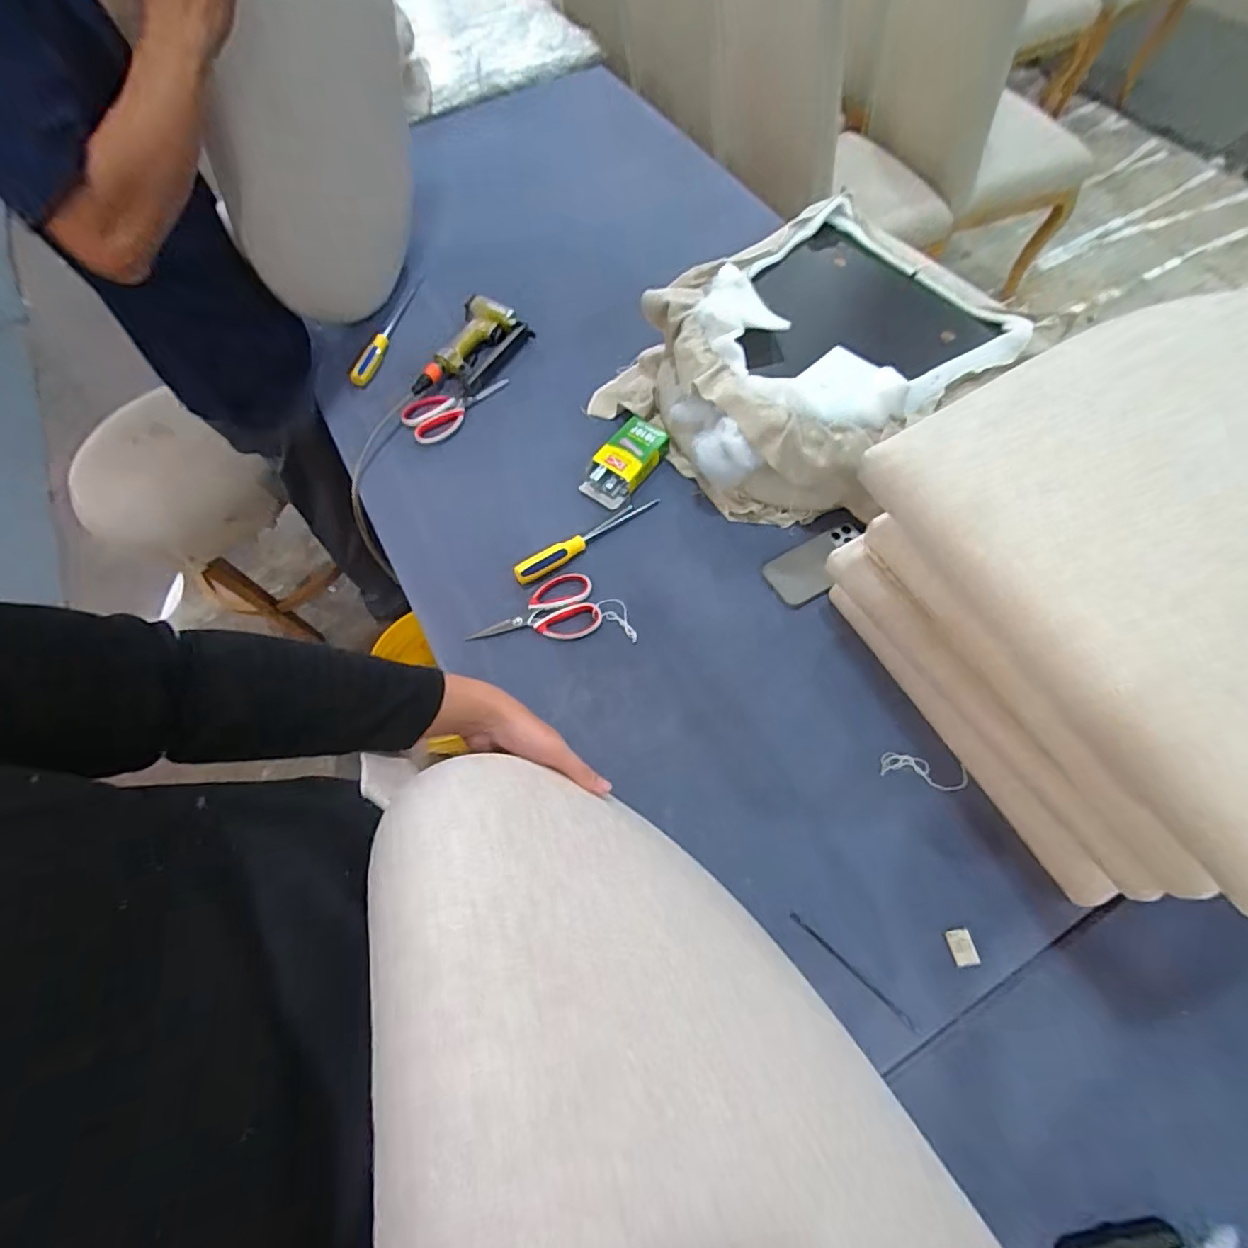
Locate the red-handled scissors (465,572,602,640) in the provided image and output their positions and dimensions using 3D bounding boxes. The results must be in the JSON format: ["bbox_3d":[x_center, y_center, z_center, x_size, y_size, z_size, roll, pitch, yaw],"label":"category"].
[{"bbox_3d":[-0.128,-0.013,0.789,0.181,0.018,0.096,-13,66,-3],"label":"red-handled scissors"}]

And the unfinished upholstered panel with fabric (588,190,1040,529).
[{"bbox_3d":[0.272,-0.415,0.862,0.493,0.159,0.462,-42,71,-14],"label":"unfinished upholstered panel with fabric"}]

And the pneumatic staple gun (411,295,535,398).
[{"bbox_3d":[-0.253,-0.470,0.970,0.131,0.039,0.223,20,69,11],"label":"pneumatic staple gun"}]

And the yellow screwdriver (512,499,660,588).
[{"bbox_3d":[-0.054,-0.132,0.821,0.241,0.021,0.028,-34,69,-12],"label":"yellow screwdriver"}]

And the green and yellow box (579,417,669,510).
[{"bbox_3d":[0.002,-0.258,0.878,0.082,0.033,0.155,37,73,17],"label":"green and yellow box"}]

